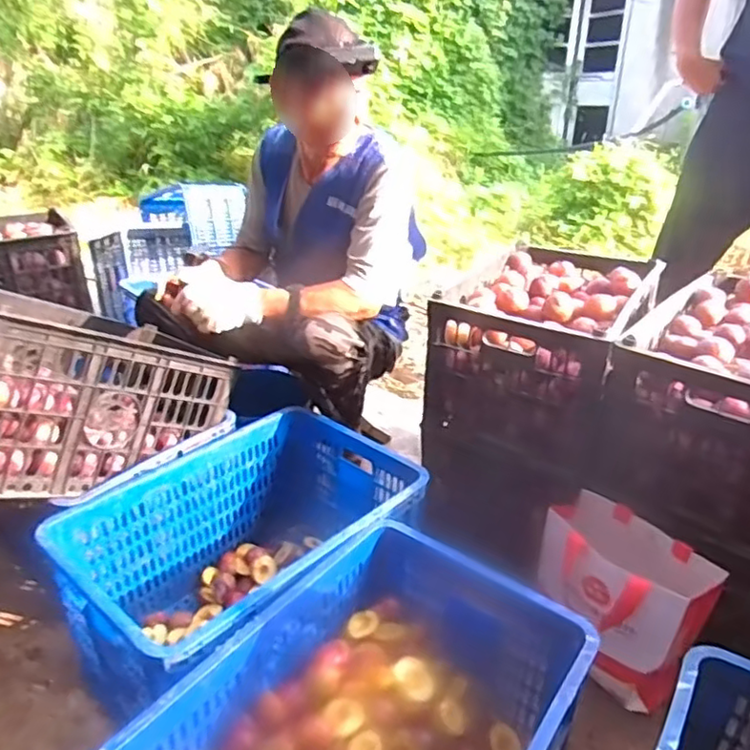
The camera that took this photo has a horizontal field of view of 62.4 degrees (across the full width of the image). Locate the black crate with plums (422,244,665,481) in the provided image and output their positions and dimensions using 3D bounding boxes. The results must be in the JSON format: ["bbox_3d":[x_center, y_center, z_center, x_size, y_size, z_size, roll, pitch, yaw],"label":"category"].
[{"bbox_3d":[0.392,-0.087,1.367,0.345,0.284,0.590,15,31,29],"label":"black crate with plums"}]

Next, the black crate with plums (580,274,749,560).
[{"bbox_3d":[0.661,0.043,1.106,0.353,0.276,0.502,22,35,38],"label":"black crate with plums"}]

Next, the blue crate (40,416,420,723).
[{"bbox_3d":[-0.202,0.325,1.098,0.388,0.285,0.576,22,35,38],"label":"blue crate"}]

